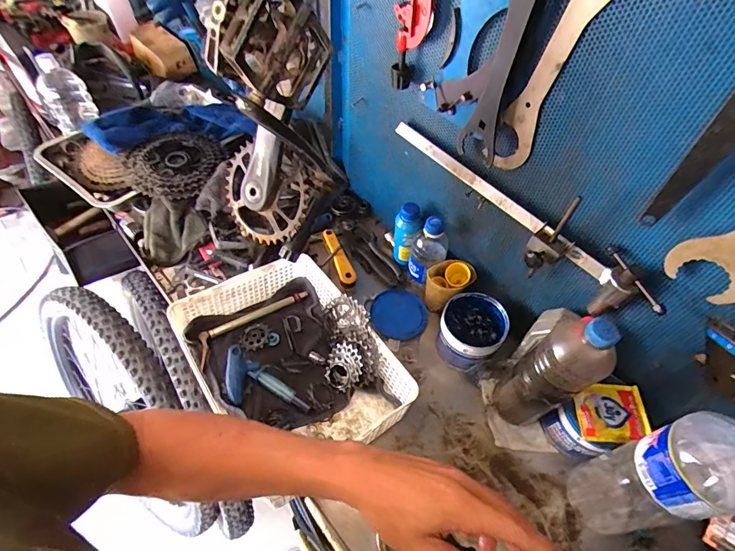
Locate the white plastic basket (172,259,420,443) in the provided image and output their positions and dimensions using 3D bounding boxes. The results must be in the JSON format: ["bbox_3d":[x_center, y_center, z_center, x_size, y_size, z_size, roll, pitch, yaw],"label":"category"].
[{"bbox_3d":[-0.120,0.133,0.631,0.250,0.092,0.314,-30,60,-23],"label":"white plastic basket"}]

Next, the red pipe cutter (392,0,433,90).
[{"bbox_3d":[0.056,-0.321,0.530,0.053,0.153,0.024,33,60,20],"label":"red pipe cutter"}]

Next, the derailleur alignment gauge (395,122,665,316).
[{"bbox_3d":[0.187,-0.083,0.562,0.067,0.084,0.427,-32,61,-24],"label":"derailleur alignment gauge"}]

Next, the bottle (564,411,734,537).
[{"bbox_3d":[0.329,0.229,0.455,0.095,0.313,0.086,-8,54,-10],"label":"bottle"}]

